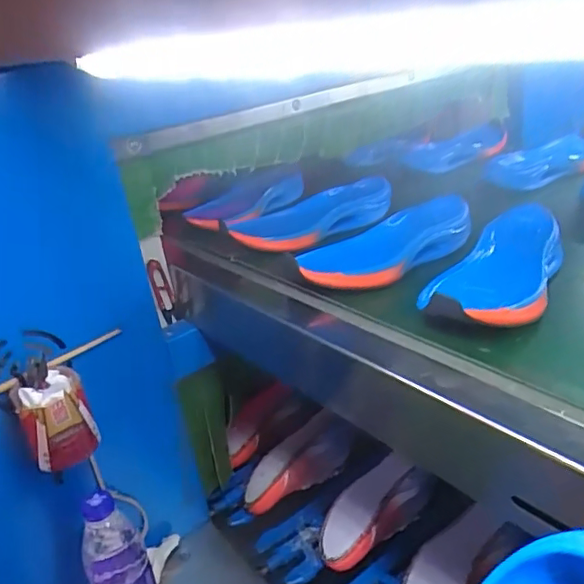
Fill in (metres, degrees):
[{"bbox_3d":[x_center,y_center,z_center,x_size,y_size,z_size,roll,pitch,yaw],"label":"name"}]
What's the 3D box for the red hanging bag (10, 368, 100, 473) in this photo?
[{"bbox_3d":[-0.243,0.132,0.577,0.065,0.088,0.061,-24,29,-35],"label":"red hanging bag"}]

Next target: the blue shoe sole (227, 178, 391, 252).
[{"bbox_3d":[0.026,-0.100,0.742,0.224,0.051,0.103,-18,26,-26],"label":"blue shoe sole"}]

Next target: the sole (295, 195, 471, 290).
[{"bbox_3d":[0.104,-0.053,0.609,0.218,0.042,0.088,-15,24,-19],"label":"sole"}]

